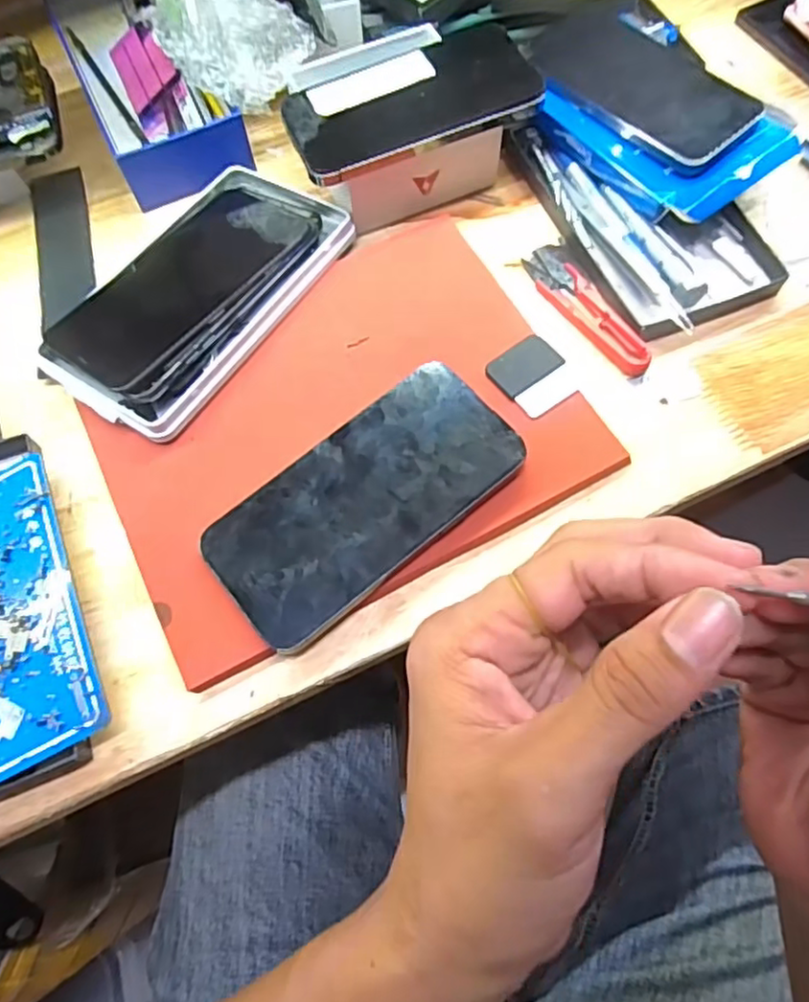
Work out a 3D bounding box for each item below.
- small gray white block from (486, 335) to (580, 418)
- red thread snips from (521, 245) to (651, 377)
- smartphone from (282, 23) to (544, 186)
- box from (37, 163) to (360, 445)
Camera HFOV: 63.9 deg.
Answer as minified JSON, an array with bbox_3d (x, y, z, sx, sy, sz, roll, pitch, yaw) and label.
[{"bbox_3d":[0.071,-0.069,0.358,0.039,0.004,0.043,-36,71,-12],"label":"small gray white block"},{"bbox_3d":[0.106,-0.114,0.384,0.030,0.008,0.103,-27,69,-8],"label":"red thread snips"},{"bbox_3d":[0.002,-0.237,0.385,0.142,0.012,0.077,-22,67,-2],"label":"smartphone"},{"bbox_3d":[-0.122,-0.129,0.382,0.111,0.027,0.187,28,71,13],"label":"box"}]

